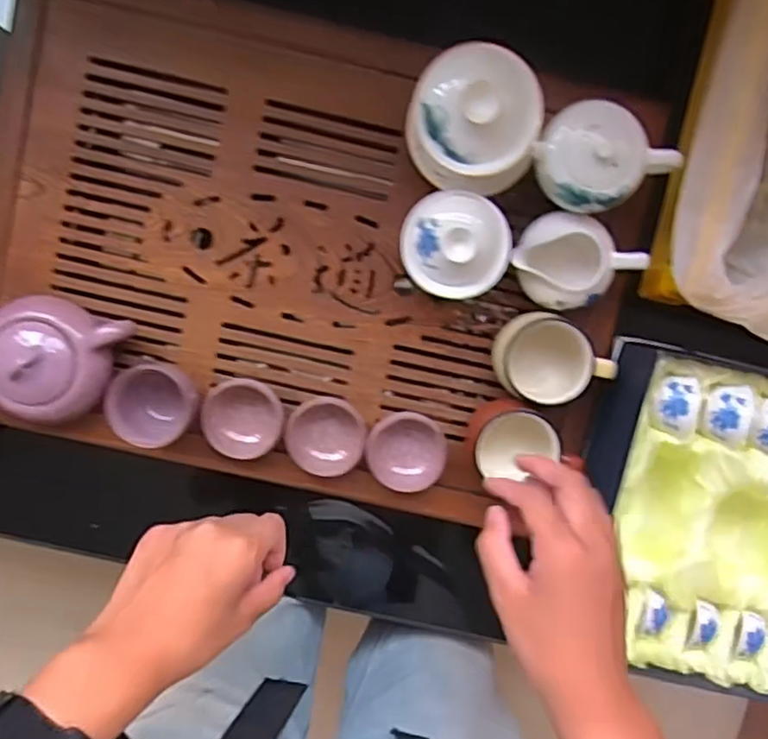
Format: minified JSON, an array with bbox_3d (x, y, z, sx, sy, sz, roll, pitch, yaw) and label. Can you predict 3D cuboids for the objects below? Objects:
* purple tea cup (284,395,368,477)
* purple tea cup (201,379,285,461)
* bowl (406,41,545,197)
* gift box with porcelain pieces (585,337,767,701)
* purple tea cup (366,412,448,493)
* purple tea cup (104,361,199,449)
[{"bbox_3d":[-0.049,0.056,0.558,0.062,0.032,0.062,0,95,0],"label":"purple tea cup"},{"bbox_3d":[-0.116,0.040,0.557,0.063,0.039,0.065,0,95,0],"label":"purple tea cup"},{"bbox_3d":[0.068,-0.189,0.505,0.095,0.092,0.089,0,95,0],"label":"bowl"},{"bbox_3d":[0.262,0.124,0.542,0.183,0.074,0.259,10,95,0],"label":"gift box with porcelain pieces"},{"bbox_3d":[0.019,0.067,0.557,0.063,0.024,0.065,0,95,0],"label":"purple tea cup"},{"bbox_3d":[-0.184,0.026,0.536,0.062,0.053,0.063,-43,93,4],"label":"purple tea cup"}]

